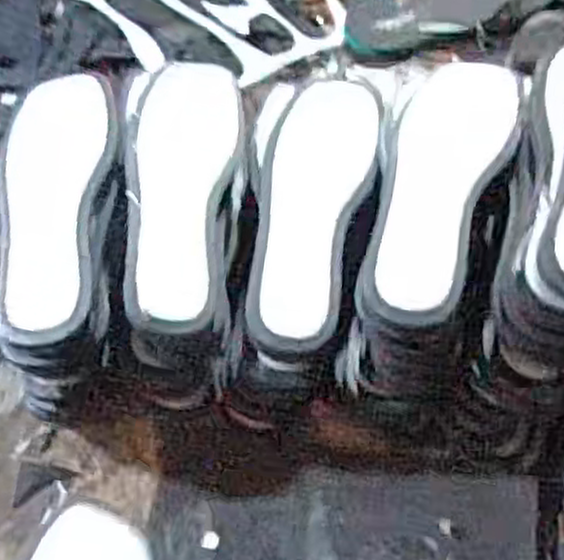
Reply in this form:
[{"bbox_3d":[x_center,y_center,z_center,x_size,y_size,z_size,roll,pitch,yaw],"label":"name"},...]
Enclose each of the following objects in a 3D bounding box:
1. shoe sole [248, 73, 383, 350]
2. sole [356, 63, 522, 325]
[{"bbox_3d":[0.022,-0.054,0.588,0.083,0.033,0.221,10,70,5],"label":"shoe sole"},{"bbox_3d":[0.114,-0.073,0.550,0.079,0.034,0.226,16,56,10],"label":"sole"}]

